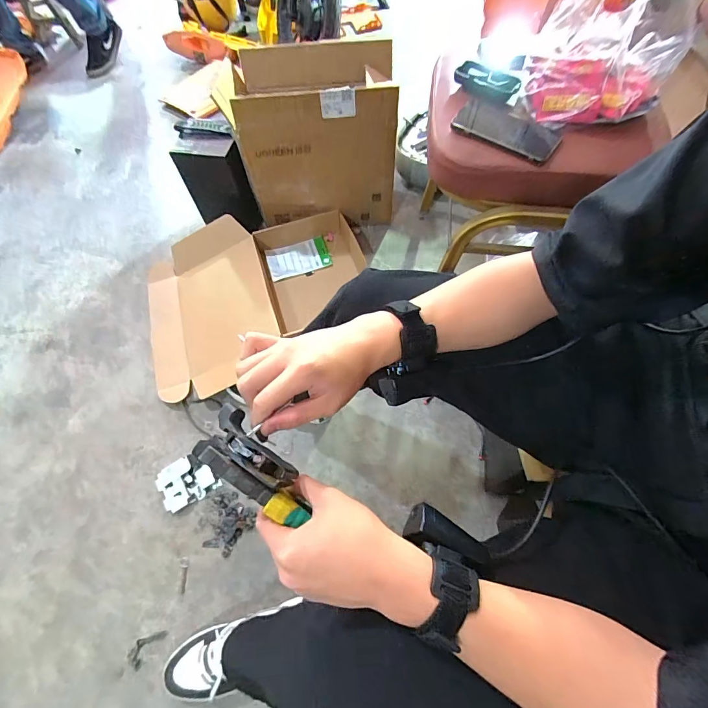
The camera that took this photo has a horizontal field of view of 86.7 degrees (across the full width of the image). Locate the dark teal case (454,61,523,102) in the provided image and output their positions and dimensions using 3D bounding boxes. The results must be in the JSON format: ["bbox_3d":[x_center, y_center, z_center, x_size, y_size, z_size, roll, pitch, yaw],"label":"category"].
[{"bbox_3d":[0.227,-0.469,0.647,0.110,0.029,0.043,31,69,16],"label":"dark teal case"}]

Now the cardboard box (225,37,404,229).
[{"bbox_3d":[-0.089,-0.592,1.045,0.380,0.372,0.263,-4,64,1],"label":"cardboard box"}]

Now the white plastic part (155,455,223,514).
[{"bbox_3d":[-0.366,0.275,0.817,0.111,0.014,0.097,-30,77,-19],"label":"white plastic part"}]

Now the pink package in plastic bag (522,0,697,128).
[{"bbox_3d":[0.383,-0.461,0.573,0.193,0.131,0.158,10,65,7],"label":"pink package in plastic bag"}]

